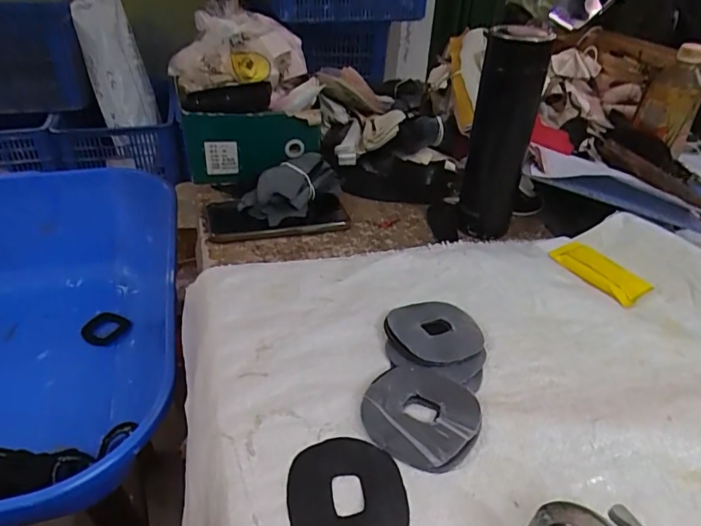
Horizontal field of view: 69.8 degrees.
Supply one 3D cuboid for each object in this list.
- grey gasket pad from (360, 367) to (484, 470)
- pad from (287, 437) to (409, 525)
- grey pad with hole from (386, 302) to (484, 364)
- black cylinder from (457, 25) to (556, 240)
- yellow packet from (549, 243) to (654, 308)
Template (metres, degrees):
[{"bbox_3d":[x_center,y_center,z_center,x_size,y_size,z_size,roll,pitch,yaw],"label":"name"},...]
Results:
[{"bbox_3d":[0.055,0.109,0.379,0.080,0.014,0.084,21,39,22],"label":"grey gasket pad"},{"bbox_3d":[-0.002,0.152,0.330,0.075,0.005,0.080,-3,36,-10],"label":"pad"},{"bbox_3d":[0.077,0.059,0.452,0.082,0.010,0.075,-7,37,-15],"label":"grey pad with hole"},{"bbox_3d":[0.172,-0.150,0.575,0.065,0.219,0.078,12,36,11],"label":"black cylinder"},{"bbox_3d":[0.265,0.007,0.542,0.043,0.012,0.100,-17,41,-27],"label":"yellow packet"}]

